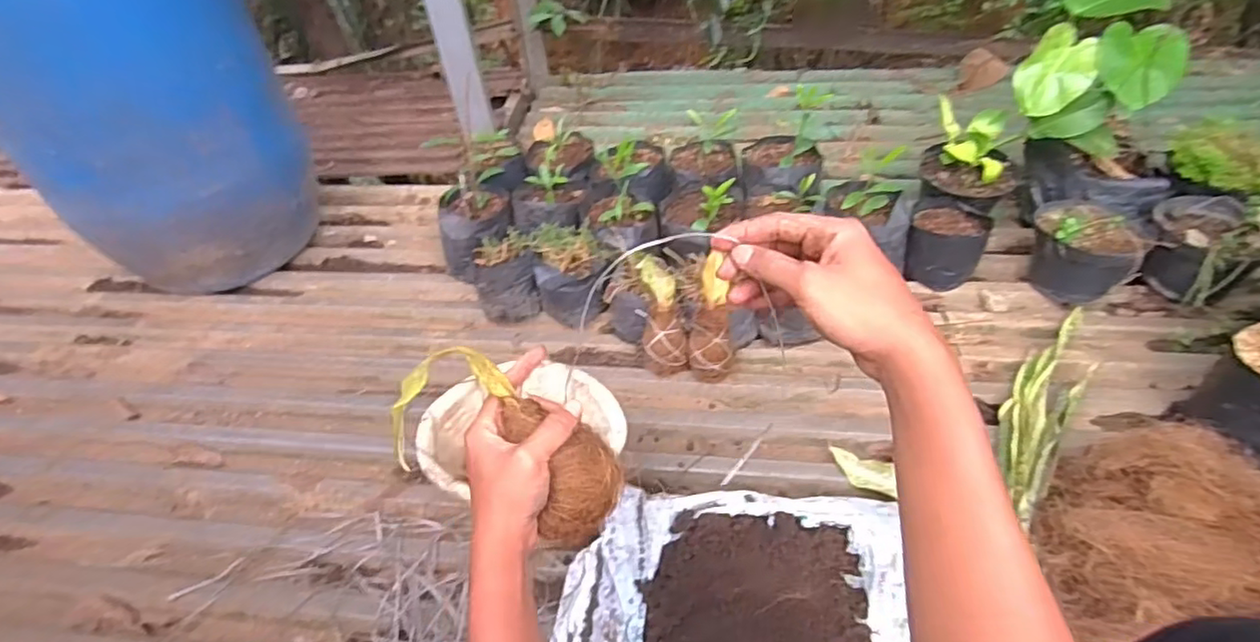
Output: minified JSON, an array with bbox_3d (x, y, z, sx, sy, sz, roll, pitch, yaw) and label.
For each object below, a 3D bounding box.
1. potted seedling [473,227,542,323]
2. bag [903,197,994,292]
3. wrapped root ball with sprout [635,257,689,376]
[{"bbox_3d":[-0.227,-0.066,1.160,0.109,0.143,0.121,-13,48,-8],"label":"potted seedling"},{"bbox_3d":[0.572,-0.136,1.145,0.128,0.115,0.138,18,51,18],"label":"bag"},{"bbox_3d":[0.051,-0.006,1.034,0.068,0.191,0.061,-8,8,-5],"label":"wrapped root ball with sprout"}]

